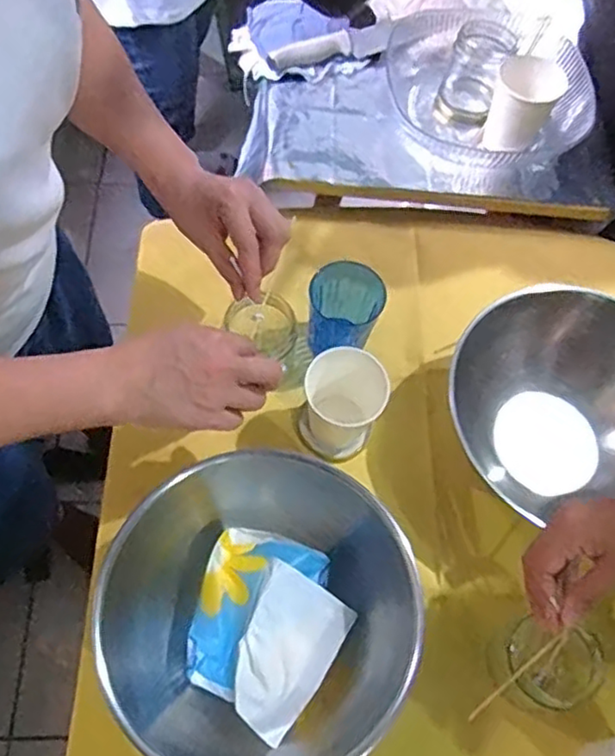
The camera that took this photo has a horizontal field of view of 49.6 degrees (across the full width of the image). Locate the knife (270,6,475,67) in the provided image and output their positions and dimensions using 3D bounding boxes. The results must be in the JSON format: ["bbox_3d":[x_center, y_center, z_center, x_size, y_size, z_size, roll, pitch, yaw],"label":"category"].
[{"bbox_3d":[0.080,-0.422,0.824,0.255,0.028,0.043,-12,66,-8],"label":"knife"}]

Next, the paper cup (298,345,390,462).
[{"bbox_3d":[0.032,0.023,0.625,0.072,0.079,0.081,28,67,11],"label":"paper cup"}]

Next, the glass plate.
[{"bbox_3d":[0.213,-0.354,0.779,0.202,0.057,0.251,-15,66,-9],"label":"glass plate"}]

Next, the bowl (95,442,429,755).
[{"bbox_3d":[-0.033,0.185,0.530,0.233,0.093,0.238,39,69,15],"label":"bowl"}]

